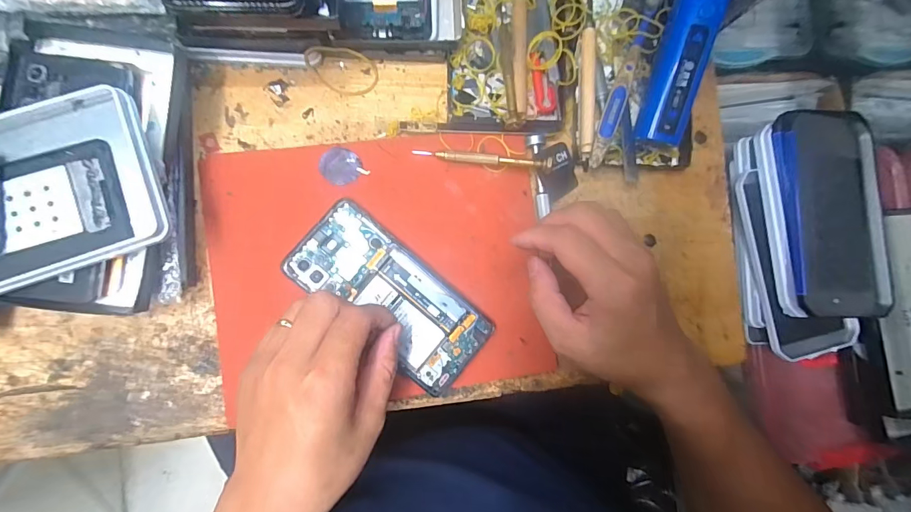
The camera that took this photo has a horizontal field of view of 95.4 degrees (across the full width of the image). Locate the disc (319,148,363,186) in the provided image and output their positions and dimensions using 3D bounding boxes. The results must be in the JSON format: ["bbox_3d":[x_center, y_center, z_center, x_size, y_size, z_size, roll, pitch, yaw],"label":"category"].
[{"bbox_3d":[-0.090,-0.070,0.322,0.032,0.004,0.029,24,85,-7],"label":"disc"}]

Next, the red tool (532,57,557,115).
[{"bbox_3d":[0.074,-0.142,0.344,0.017,0.009,0.044,-11,90,-9],"label":"red tool"}]

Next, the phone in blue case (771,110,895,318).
[{"bbox_3d":[0.338,-0.039,0.369,0.099,0.019,0.181,0,85,-12],"label":"phone in blue case"}]

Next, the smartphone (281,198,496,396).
[{"bbox_3d":[-0.048,0.032,0.320,0.158,0.010,0.073,41,83,-5],"label":"smartphone"}]

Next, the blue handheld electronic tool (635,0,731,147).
[{"bbox_3d":[0.180,-0.159,0.334,0.034,0.034,0.130,8,107,-9],"label":"blue handheld electronic tool"}]

